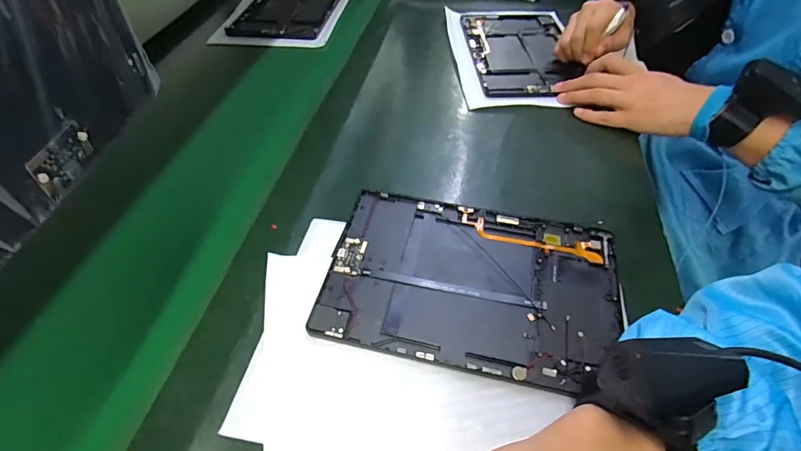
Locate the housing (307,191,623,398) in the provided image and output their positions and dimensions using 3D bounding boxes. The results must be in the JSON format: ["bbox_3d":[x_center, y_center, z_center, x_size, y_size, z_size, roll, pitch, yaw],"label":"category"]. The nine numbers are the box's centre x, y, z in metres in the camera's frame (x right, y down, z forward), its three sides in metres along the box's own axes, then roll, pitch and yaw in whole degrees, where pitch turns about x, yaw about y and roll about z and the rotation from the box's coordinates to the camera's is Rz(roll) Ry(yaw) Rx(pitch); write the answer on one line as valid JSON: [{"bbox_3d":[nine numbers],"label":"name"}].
[{"bbox_3d":[0.058,0.043,0.351,0.231,0.009,0.154,8,49,11],"label":"housing"}]

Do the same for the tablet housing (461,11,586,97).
[{"bbox_3d":[0.184,-0.268,0.637,0.156,0.014,0.236,-3,48,1],"label":"tablet housing"}]

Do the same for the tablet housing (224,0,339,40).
[{"bbox_3d":[-0.202,-0.399,0.770,0.165,0.007,0.243,5,48,8],"label":"tablet housing"}]

